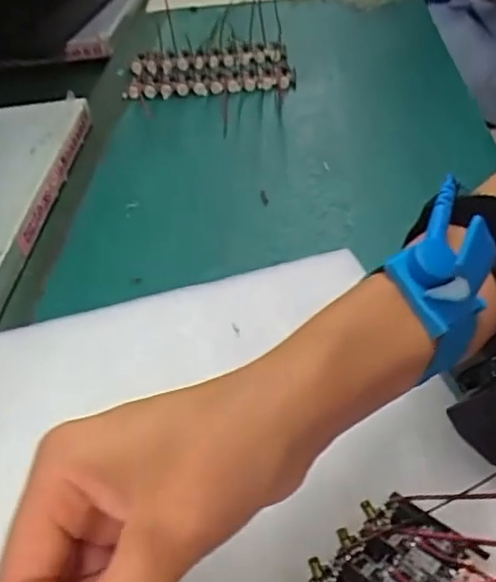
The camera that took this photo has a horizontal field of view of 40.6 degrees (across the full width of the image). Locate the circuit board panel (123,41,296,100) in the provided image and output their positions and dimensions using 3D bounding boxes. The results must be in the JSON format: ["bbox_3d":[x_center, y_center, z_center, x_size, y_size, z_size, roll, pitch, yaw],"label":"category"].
[{"bbox_3d":[-0.037,-0.218,0.656,0.158,0.015,0.116,-5,38,5],"label":"circuit board panel"}]

